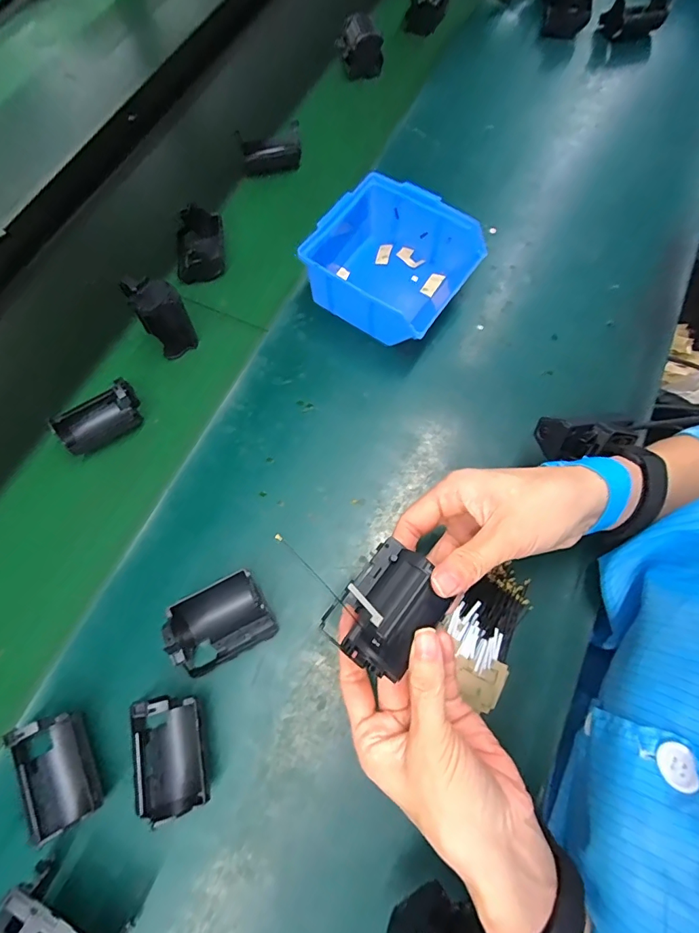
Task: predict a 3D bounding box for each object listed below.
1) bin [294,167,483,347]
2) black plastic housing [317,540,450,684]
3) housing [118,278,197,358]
[{"bbox_3d":[0.035,-0.192,0.421,0.145,0.065,0.123,33,74,12],"label":"bin"},{"bbox_3d":[0.023,0.077,0.246,0.050,0.033,0.067,36,75,13],"label":"black plastic housing"},{"bbox_3d":[-0.177,-0.146,0.415,0.039,0.076,0.047,-35,73,-11],"label":"housing"}]

